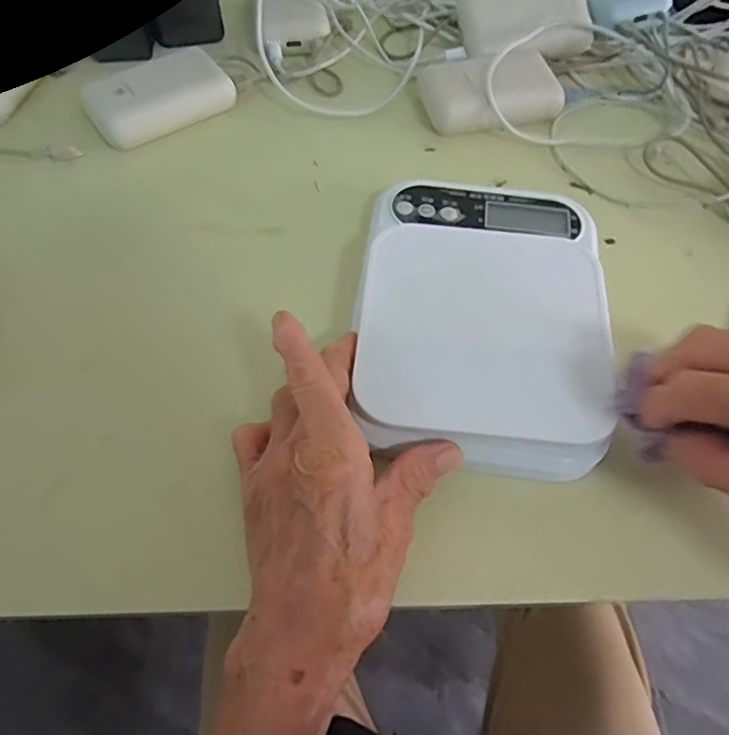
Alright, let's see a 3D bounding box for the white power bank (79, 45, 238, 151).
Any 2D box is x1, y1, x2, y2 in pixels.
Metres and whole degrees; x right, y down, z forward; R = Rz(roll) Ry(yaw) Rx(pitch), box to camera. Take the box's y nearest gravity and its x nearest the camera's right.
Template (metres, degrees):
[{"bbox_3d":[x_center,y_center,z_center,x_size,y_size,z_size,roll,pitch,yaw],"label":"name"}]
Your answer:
[{"bbox_3d":[-0.150,-0.201,0.421,0.101,0.025,0.052,-33,66,-18],"label":"white power bank"}]

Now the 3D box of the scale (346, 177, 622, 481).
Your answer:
[{"bbox_3d":[0.067,-0.042,0.333,0.138,0.031,0.197,7,60,3],"label":"scale"}]

